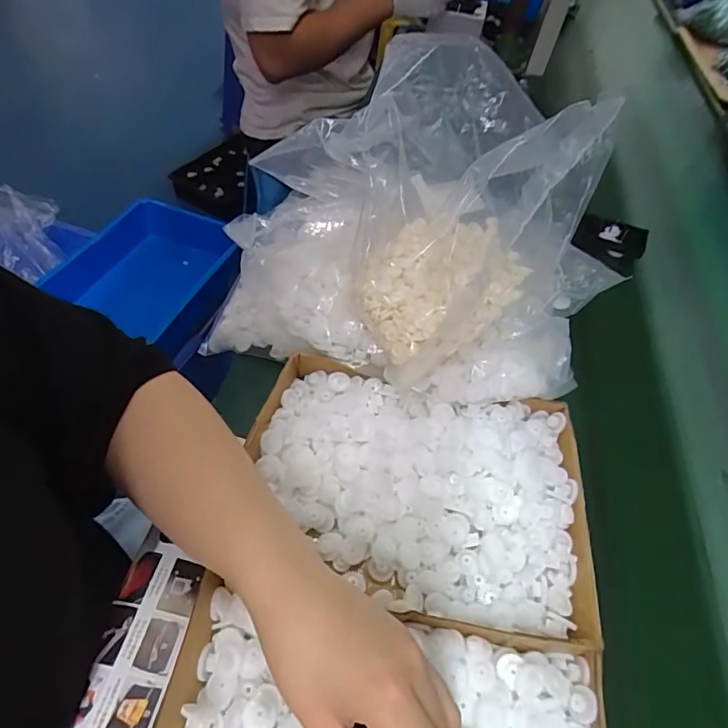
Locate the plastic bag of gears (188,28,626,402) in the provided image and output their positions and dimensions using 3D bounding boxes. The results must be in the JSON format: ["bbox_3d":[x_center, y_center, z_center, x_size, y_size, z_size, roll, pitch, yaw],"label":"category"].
[{"bbox_3d":[0.049,-0.121,0.480,0.367,0.221,0.244,18,55,14],"label":"plastic bag of gears"}]

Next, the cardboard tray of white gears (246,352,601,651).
[{"bbox_3d":[0.041,0.105,0.421,0.277,0.054,0.203,12,51,0],"label":"cardboard tray of white gears"}]

